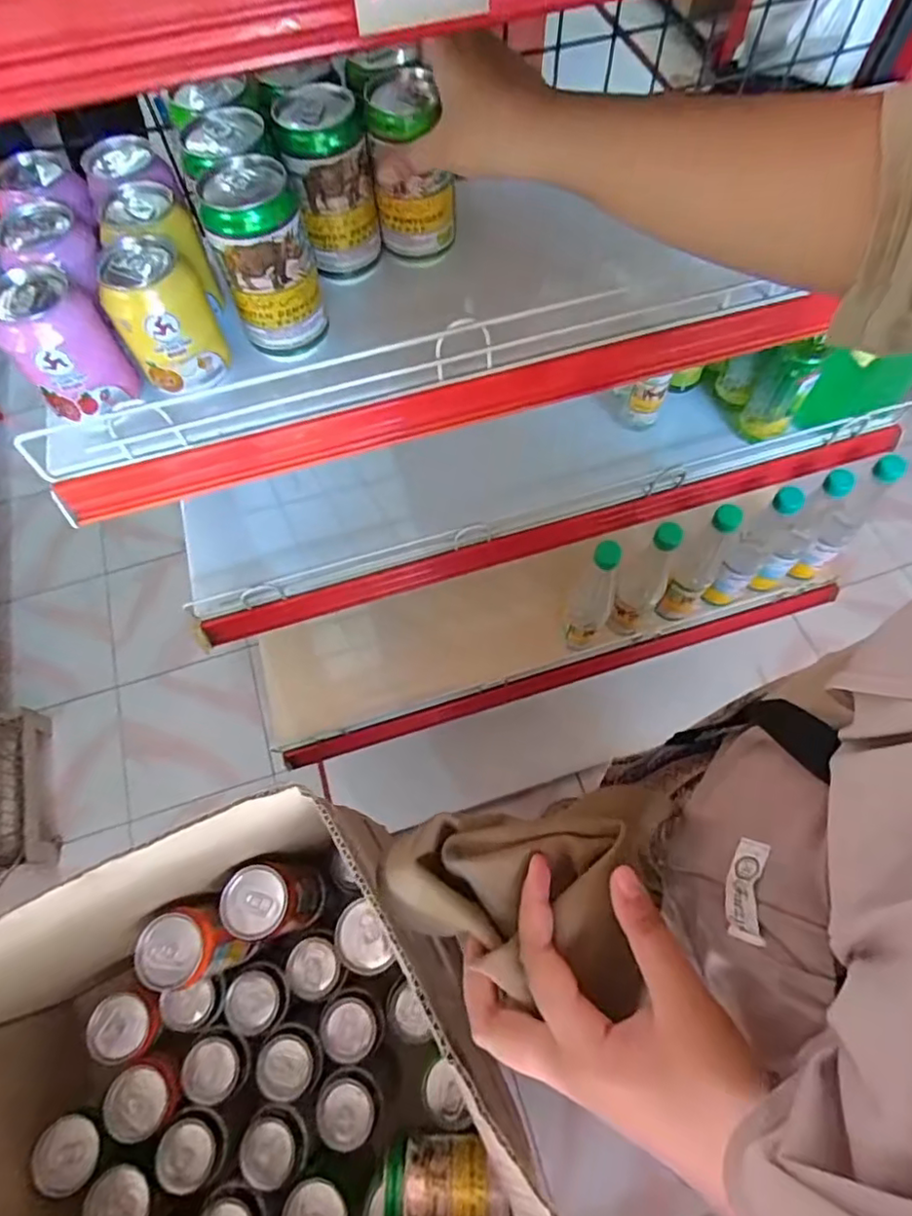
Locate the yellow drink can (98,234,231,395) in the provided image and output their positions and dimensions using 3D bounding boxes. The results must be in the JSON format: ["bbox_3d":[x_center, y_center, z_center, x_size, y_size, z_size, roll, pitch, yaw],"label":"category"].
[{"bbox_3d":[-0.203,-0.203,0.422,0.059,0.081,0.055,-1,66,1],"label":"yellow drink can"}]

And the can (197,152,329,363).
[{"bbox_3d":[-0.134,-0.245,0.430,0.065,0.107,0.065,-14,66,-5],"label":"can"}]

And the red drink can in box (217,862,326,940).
[{"bbox_3d":[-0.167,0.284,0.582,0.078,0.120,0.064,3,66,3],"label":"red drink can in box"}]

